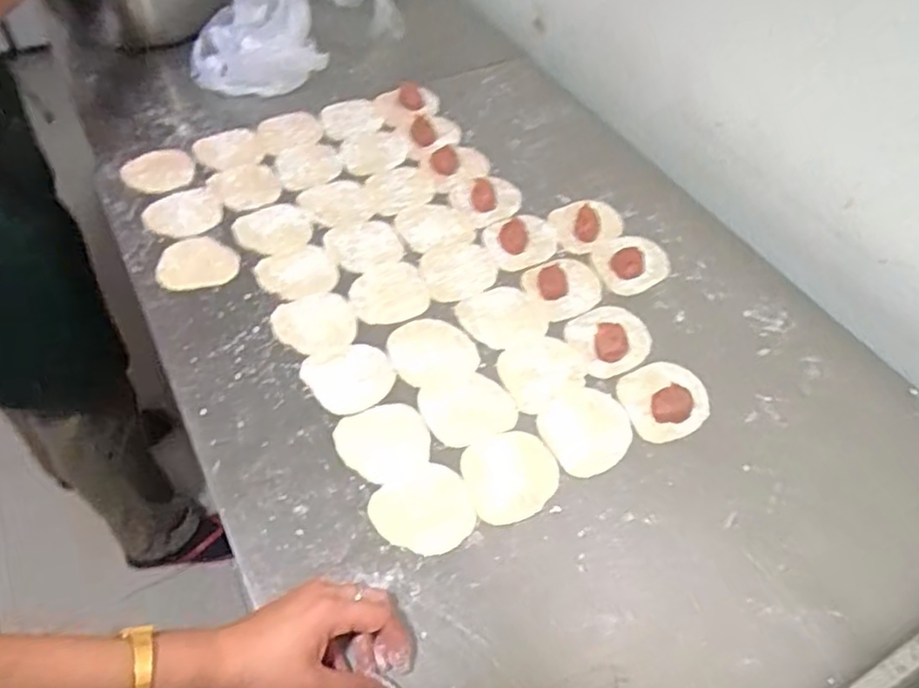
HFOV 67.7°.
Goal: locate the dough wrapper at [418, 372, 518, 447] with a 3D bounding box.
[{"bbox_3d":[0.007,0.055,0.608,0.079,0.004,0.072,2,50,-2],"label":"dough wrapper"}]

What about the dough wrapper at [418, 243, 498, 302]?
[{"bbox_3d":[0.000,-0.078,0.718,0.079,0.004,0.075,2,50,-2],"label":"dough wrapper"}]

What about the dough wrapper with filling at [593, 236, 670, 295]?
[{"bbox_3d":[0.186,-0.091,0.732,0.087,0.014,0.074,-20,54,-19],"label":"dough wrapper with filling"}]

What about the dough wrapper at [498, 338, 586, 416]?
[{"bbox_3d":[0.076,0.026,0.640,0.078,0.004,0.072,2,50,-2],"label":"dough wrapper"}]

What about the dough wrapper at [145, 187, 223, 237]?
[{"bbox_3d":[-0.305,-0.145,0.756,0.080,0.005,0.080,2,50,-2],"label":"dough wrapper"}]

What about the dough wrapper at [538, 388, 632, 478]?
[{"bbox_3d":[0.113,0.076,0.605,0.081,0.006,0.078,2,50,-2],"label":"dough wrapper"}]

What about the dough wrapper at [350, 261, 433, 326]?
[{"bbox_3d":[-0.072,-0.051,0.697,0.077,0.005,0.077,2,50,-2],"label":"dough wrapper"}]

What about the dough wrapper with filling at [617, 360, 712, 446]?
[{"bbox_3d":[0.187,0.047,0.619,0.078,0.014,0.077,2,50,-2],"label":"dough wrapper with filling"}]

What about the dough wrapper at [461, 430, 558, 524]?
[{"bbox_3d":[0.043,0.108,0.568,0.078,0.004,0.075,2,50,-2],"label":"dough wrapper"}]

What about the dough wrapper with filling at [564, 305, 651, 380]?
[{"bbox_3d":[0.148,-0.009,0.661,0.084,0.017,0.077,2,50,-2],"label":"dough wrapper with filling"}]

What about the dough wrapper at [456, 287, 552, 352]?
[{"bbox_3d":[0.043,-0.026,0.682,0.079,0.004,0.074,2,53,-2],"label":"dough wrapper"}]

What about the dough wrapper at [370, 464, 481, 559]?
[{"bbox_3d":[-0.027,0.133,0.545,0.077,0.004,0.071,2,50,-2],"label":"dough wrapper"}]

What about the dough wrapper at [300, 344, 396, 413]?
[{"bbox_3d":[-0.100,0.031,0.626,0.077,0.004,0.071,4,53,-6],"label":"dough wrapper"}]

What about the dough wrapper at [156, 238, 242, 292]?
[{"bbox_3d":[-0.269,-0.085,0.710,0.080,0.005,0.074,-4,51,-7],"label":"dough wrapper"}]

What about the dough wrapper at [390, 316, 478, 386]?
[{"bbox_3d":[-0.026,0.005,0.651,0.077,0.006,0.072,2,53,-2],"label":"dough wrapper"}]

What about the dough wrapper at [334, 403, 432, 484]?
[{"bbox_3d":[-0.064,0.082,0.584,0.074,0.004,0.073,2,50,-2],"label":"dough wrapper"}]

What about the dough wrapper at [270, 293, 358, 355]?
[{"bbox_3d":[-0.139,-0.019,0.665,0.077,0.007,0.073,2,50,-2],"label":"dough wrapper"}]

